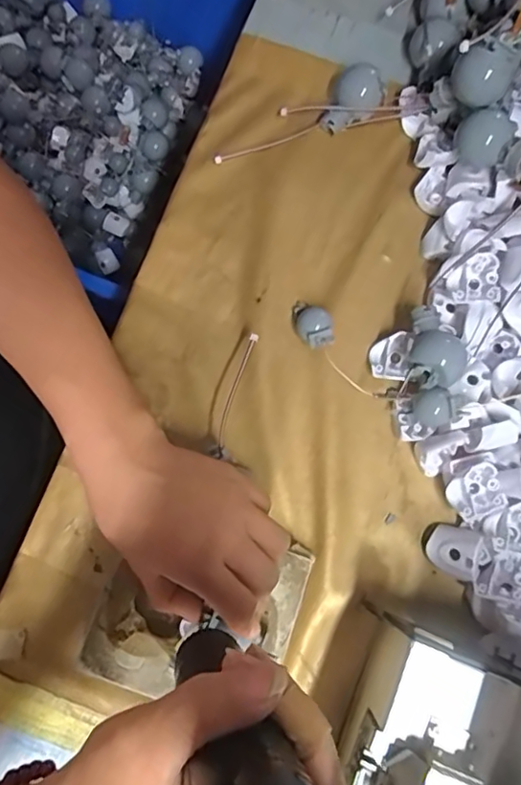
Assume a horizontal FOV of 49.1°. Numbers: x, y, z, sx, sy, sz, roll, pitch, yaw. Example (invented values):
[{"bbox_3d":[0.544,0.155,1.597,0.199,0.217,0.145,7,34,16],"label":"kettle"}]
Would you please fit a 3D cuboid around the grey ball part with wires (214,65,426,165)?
[{"bbox_3d":[0.037,-0.204,0.417,0.149,0.027,0.038,-14,77,-2],"label":"grey ball part with wires"}]

